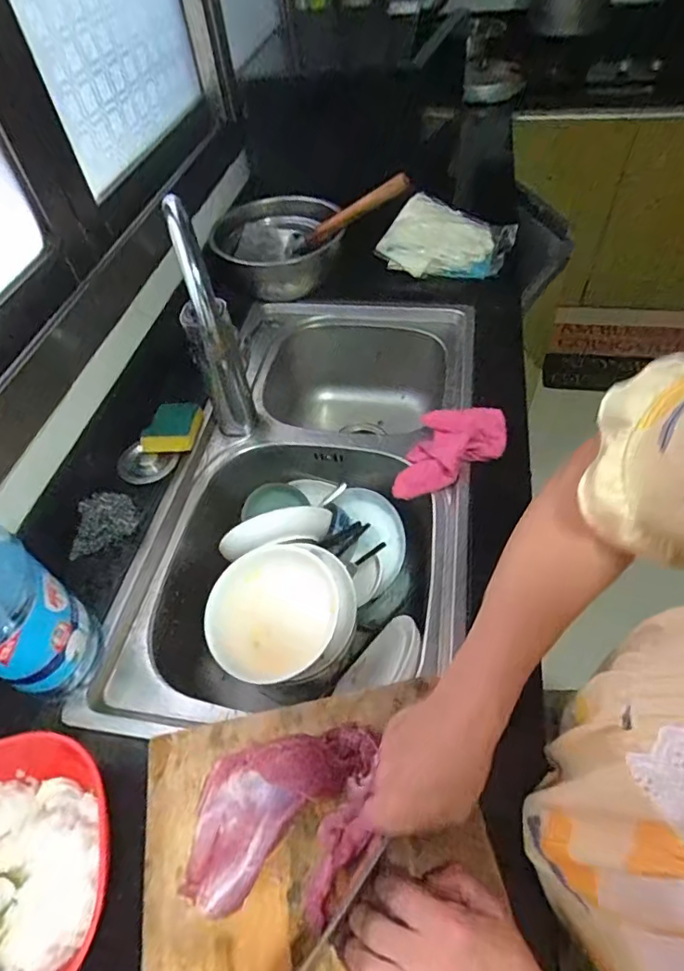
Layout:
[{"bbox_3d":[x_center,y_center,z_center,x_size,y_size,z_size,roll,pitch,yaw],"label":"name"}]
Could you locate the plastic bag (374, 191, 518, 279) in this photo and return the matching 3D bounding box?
[{"bbox_3d":[0.194,-0.456,0.988,0.231,0.138,0.048,22,21,9],"label":"plastic bag"}]

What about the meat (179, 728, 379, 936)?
[{"bbox_3d":[-0.050,0.283,0.452,0.147,0.029,0.141,1,52,7],"label":"meat"}]

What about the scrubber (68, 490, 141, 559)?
[{"bbox_3d":[-0.314,0.044,0.675,0.089,0.036,0.070,-30,55,-17],"label":"scrubber"}]

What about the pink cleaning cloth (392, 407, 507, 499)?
[{"bbox_3d":[0.149,-0.045,0.723,0.139,0.079,0.109,5,53,10],"label":"pink cleaning cloth"}]

